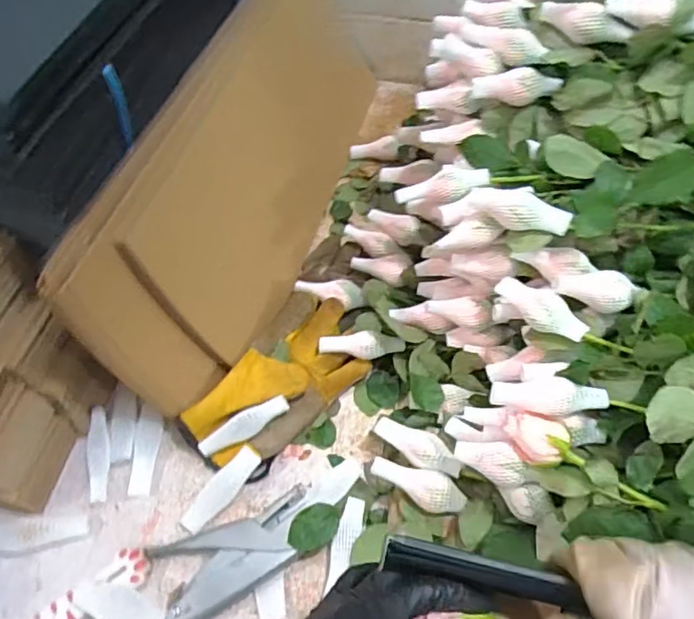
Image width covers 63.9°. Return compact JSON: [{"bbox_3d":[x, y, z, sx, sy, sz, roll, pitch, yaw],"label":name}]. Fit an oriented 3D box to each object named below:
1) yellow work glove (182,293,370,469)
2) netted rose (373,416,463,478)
[{"bbox_3d":[-0.072,0.072,0.568,0.112,0.043,0.198,38,64,22],"label":"yellow work glove"},{"bbox_3d":[0.062,0.124,0.506,0.089,0.024,0.029,22,57,37],"label":"netted rose"}]

